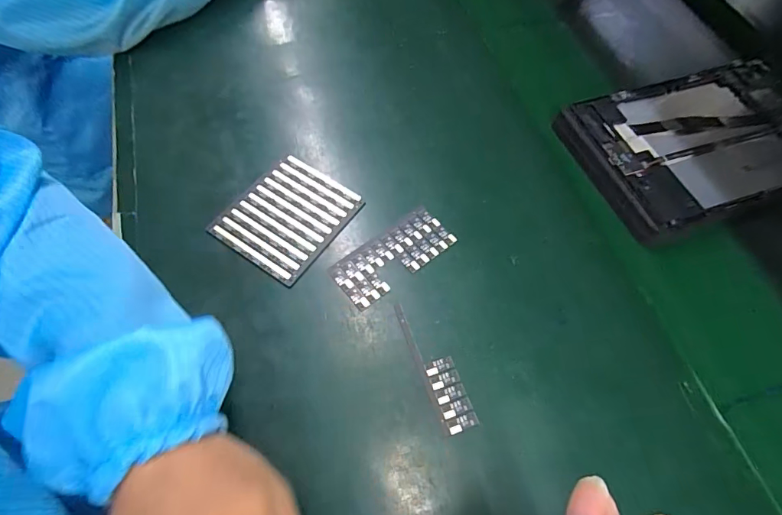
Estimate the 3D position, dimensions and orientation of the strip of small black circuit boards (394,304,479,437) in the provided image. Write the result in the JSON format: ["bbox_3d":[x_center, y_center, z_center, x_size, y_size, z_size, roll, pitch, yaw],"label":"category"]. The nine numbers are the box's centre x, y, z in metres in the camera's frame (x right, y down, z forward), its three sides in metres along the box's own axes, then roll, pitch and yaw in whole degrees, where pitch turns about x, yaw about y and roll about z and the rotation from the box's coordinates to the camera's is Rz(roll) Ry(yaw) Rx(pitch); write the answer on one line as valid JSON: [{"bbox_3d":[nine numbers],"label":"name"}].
[{"bbox_3d":[0.031,0.075,0.313,0.025,0.004,0.096,-17,63,-12],"label":"strip of small black circuit boards"}]

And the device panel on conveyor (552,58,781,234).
[{"bbox_3d":[0.298,-0.114,0.418,0.250,0.019,0.149,-18,63,-12],"label":"device panel on conveyor"}]

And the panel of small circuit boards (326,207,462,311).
[{"bbox_3d":[0.002,-0.002,0.352,0.098,0.004,0.043,-34,67,-19],"label":"panel of small circuit boards"}]

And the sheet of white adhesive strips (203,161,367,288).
[{"bbox_3d":[-0.085,-0.035,0.366,0.086,0.005,0.098,31,64,14],"label":"sheet of white adhesive strips"}]

